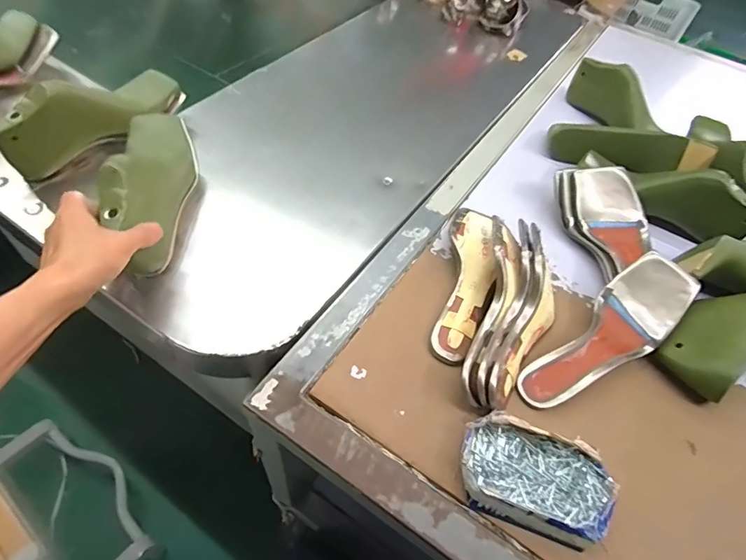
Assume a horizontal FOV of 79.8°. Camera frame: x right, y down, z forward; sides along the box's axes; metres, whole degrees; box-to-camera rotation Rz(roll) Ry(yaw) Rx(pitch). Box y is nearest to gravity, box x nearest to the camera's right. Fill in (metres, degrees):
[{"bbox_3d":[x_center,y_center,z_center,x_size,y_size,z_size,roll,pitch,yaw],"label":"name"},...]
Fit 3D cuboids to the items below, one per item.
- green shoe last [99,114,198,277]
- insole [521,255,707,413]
[{"bbox_3d":[-0.262,-0.121,0.527,0.074,0.097,0.214,-2,48,-8],"label":"green shoe last"},{"bbox_3d":[0.249,0.060,0.477,0.228,0.040,0.074,-34,60,-16],"label":"insole"}]

